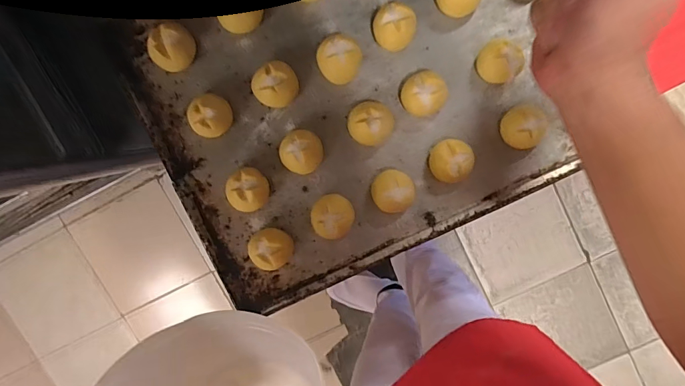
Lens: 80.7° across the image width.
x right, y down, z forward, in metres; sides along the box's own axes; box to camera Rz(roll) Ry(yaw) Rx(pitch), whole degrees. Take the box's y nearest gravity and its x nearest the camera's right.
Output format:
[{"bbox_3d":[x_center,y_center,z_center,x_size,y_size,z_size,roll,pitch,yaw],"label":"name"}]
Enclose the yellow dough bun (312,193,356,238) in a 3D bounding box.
[{"bbox_3d":[-0.009,0.023,0.392,0.040,0.031,0.039,0,98,1],"label":"yellow dough bun"}]

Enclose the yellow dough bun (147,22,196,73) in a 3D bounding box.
[{"bbox_3d":[-0.158,-0.135,0.375,0.036,0.027,0.042,23,98,-2],"label":"yellow dough bun"}]

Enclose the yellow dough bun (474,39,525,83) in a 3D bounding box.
[{"bbox_3d":[0.147,-0.123,0.375,0.035,0.027,0.039,-27,97,5],"label":"yellow dough bun"}]

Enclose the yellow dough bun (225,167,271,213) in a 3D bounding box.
[{"bbox_3d":[-0.091,-0.003,0.386,0.040,0.029,0.037,0,98,1],"label":"yellow dough bun"}]

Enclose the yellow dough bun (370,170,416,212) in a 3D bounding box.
[{"bbox_3d":[0.049,-0.002,0.390,0.039,0.029,0.039,-16,97,4],"label":"yellow dough bun"}]

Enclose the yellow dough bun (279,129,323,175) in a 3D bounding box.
[{"bbox_3d":[-0.040,-0.040,0.388,0.040,0.032,0.040,0,98,1],"label":"yellow dough bun"}]

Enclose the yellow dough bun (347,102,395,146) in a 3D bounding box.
[{"bbox_3d":[0.027,-0.066,0.388,0.043,0.030,0.040,0,98,1],"label":"yellow dough bun"}]

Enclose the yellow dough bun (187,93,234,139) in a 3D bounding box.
[{"bbox_3d":[-0.124,-0.072,0.380,0.036,0.028,0.037,0,98,1],"label":"yellow dough bun"}]

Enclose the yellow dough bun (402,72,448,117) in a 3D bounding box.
[{"bbox_3d":[0.078,-0.094,0.381,0.042,0.030,0.039,-16,97,4],"label":"yellow dough bun"}]

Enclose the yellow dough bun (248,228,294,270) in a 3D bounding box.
[{"bbox_3d":[-0.069,0.054,0.389,0.040,0.021,0.039,0,98,1],"label":"yellow dough bun"}]

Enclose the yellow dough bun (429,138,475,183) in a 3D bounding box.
[{"bbox_3d":[0.104,-0.032,0.387,0.039,0.027,0.039,0,98,1],"label":"yellow dough bun"}]

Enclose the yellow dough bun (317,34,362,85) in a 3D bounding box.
[{"bbox_3d":[-0.003,-0.126,0.380,0.041,0.030,0.039,0,98,1],"label":"yellow dough bun"}]

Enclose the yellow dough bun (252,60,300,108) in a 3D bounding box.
[{"bbox_3d":[-0.063,-0.101,0.382,0.041,0.031,0.039,0,98,1],"label":"yellow dough bun"}]

